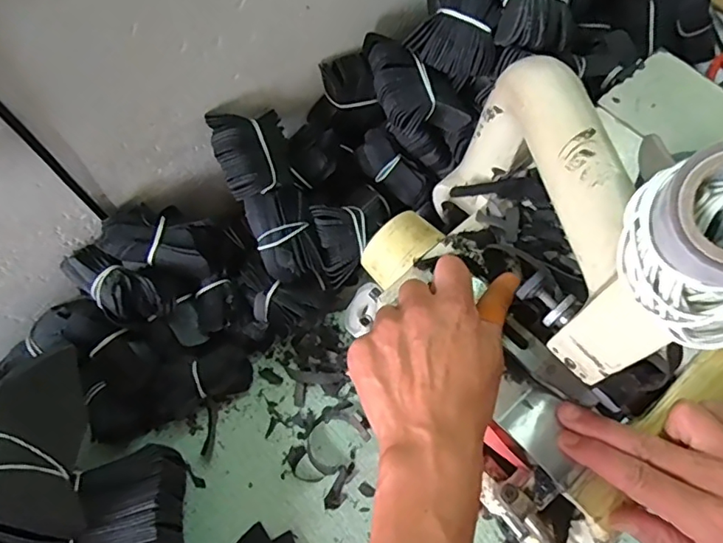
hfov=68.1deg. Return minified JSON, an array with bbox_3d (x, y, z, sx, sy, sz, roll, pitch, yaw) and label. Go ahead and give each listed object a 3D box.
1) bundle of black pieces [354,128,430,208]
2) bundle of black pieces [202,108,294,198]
[{"bbox_3d":[0.032,-0.099,0.524,0.083,0.025,0.033,44,75,-8],"label":"bundle of black pieces"},{"bbox_3d":[-0.092,-0.101,0.462,0.029,0.070,0.073,-13,90,31],"label":"bundle of black pieces"}]

